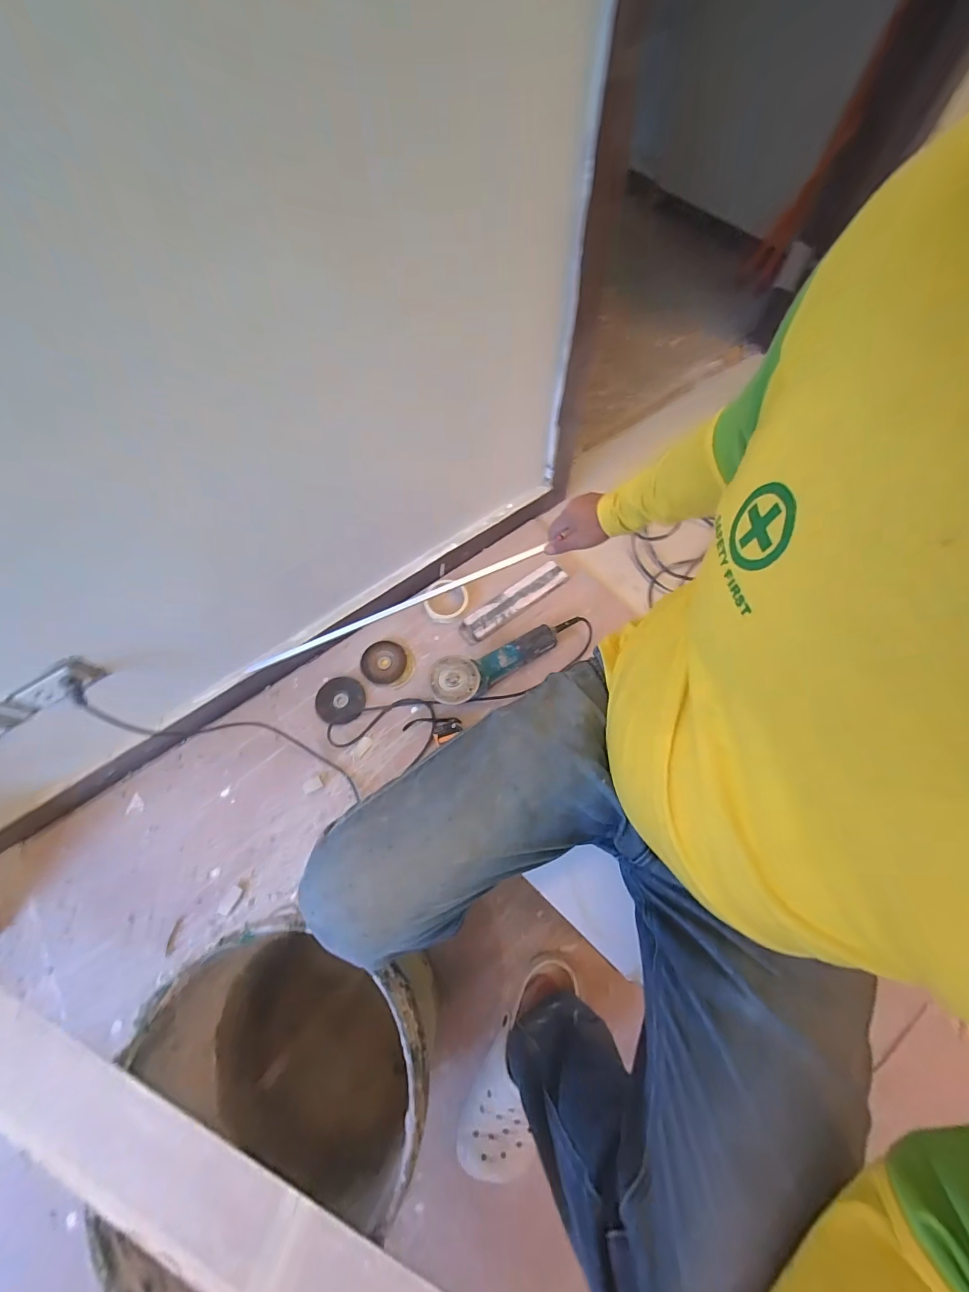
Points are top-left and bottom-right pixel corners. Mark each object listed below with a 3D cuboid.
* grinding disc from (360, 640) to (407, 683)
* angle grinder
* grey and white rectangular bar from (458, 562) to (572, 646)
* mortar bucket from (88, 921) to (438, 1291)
[{"bbox_3d":[-0.215,0.033,0.937,0.093,0.017,0.086,-1,66,2],"label":"grinding disc"},{"bbox_3d":[0.046,0.018,0.884,0.328,0.094,0.088,-32,69,-12],"label":"angle grinder"},{"bbox_3d":[0.063,-0.096,0.975,0.266,0.029,0.058,-35,69,-13],"label":"grey and white rectangular bar"},{"bbox_3d":[-0.211,0.509,0.577,0.309,0.362,0.285,-1,66,2],"label":"mortar bucket"}]

